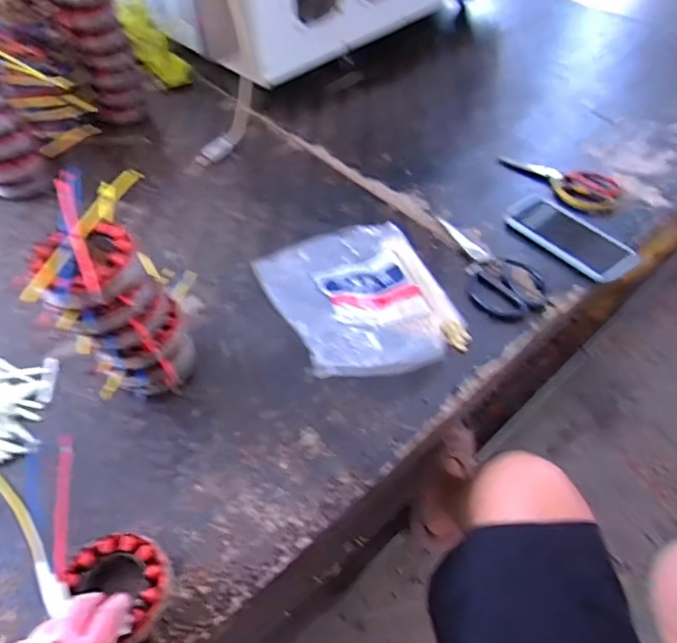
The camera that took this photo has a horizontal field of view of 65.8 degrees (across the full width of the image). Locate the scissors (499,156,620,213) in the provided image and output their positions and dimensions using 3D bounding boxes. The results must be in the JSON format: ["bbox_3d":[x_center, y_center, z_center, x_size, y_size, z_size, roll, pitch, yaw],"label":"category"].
[{"bbox_3d":[0.340,-0.215,0.813,0.181,0.008,0.086,19,53,13],"label":"scissors"}]

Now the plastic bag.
[{"bbox_3d":[0.024,-0.041,0.635,0.205,0.058,0.253,-15,53,-13],"label":"plastic bag"}]

